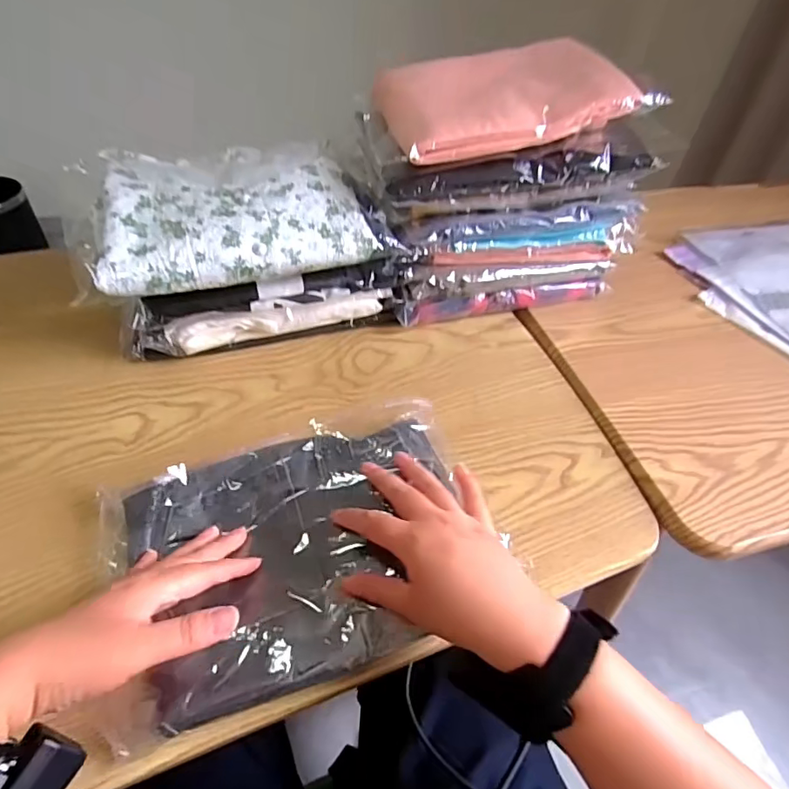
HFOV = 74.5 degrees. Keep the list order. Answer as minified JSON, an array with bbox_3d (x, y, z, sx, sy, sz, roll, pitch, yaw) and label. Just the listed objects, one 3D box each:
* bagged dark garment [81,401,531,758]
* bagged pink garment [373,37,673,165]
[{"bbox_3d":[-0.066,0.105,0.387,0.284,0.039,0.190,-17,54,-20],"label":"bagged dark garment"},{"bbox_3d":[0.111,-0.301,0.522,0.246,0.050,0.154,-12,48,-10],"label":"bagged pink garment"}]

